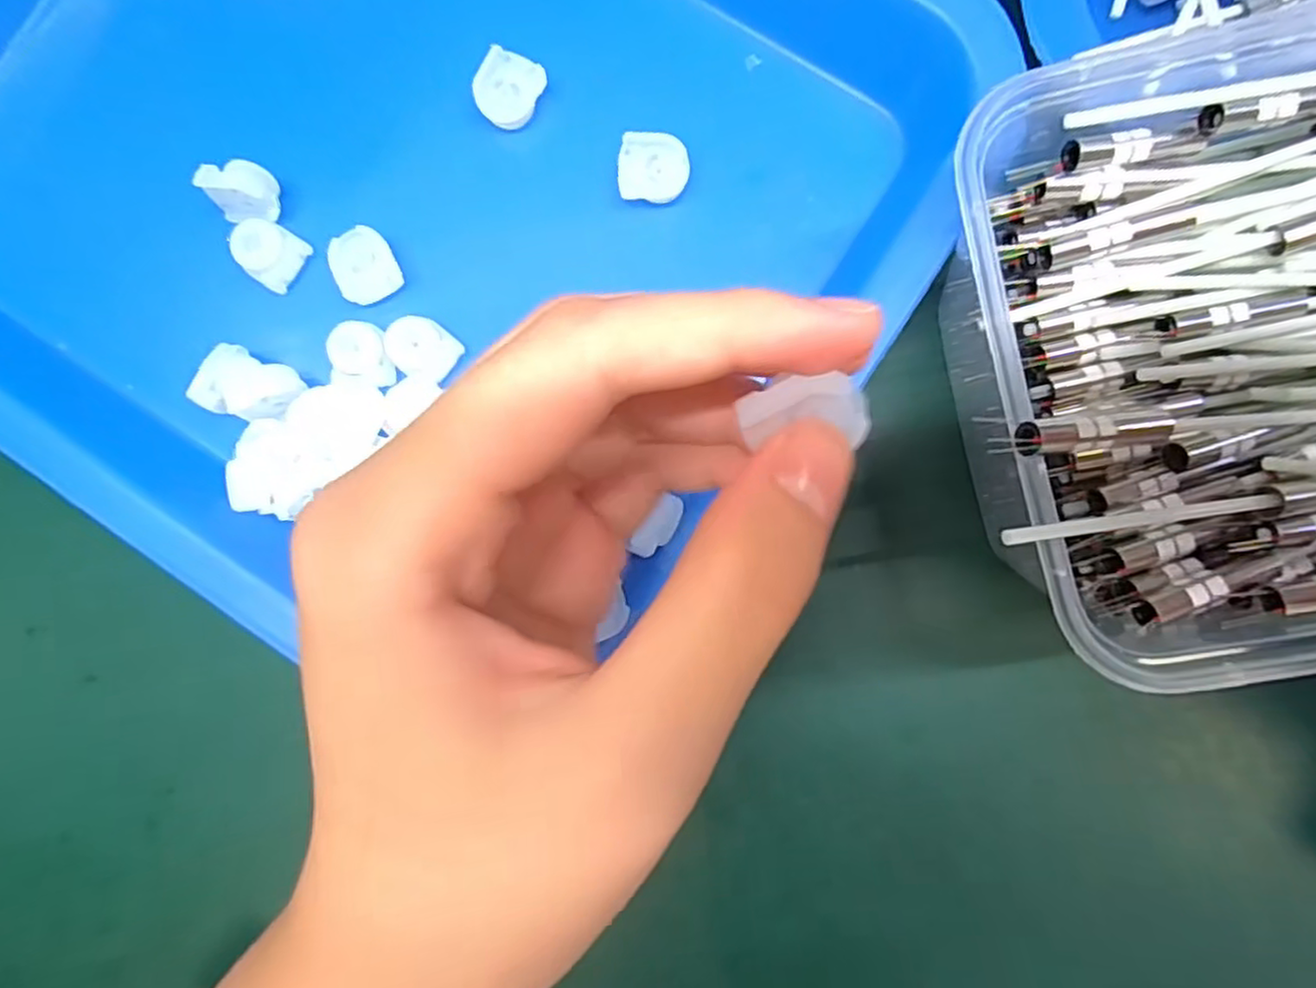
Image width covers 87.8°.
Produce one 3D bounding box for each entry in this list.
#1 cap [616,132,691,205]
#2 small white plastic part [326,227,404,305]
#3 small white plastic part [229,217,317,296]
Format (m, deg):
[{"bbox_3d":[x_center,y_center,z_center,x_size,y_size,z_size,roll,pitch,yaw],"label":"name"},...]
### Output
[{"bbox_3d":[-0.001,-0.088,0.184,0.018,0.004,0.017,2,99,-5],"label":"cap"},{"bbox_3d":[-0.081,-0.062,0.188,0.016,0.008,0.018,-25,86,2],"label":"small white plastic part"},{"bbox_3d":[-0.110,-0.068,0.191,0.016,0.012,0.016,32,89,5],"label":"small white plastic part"}]

